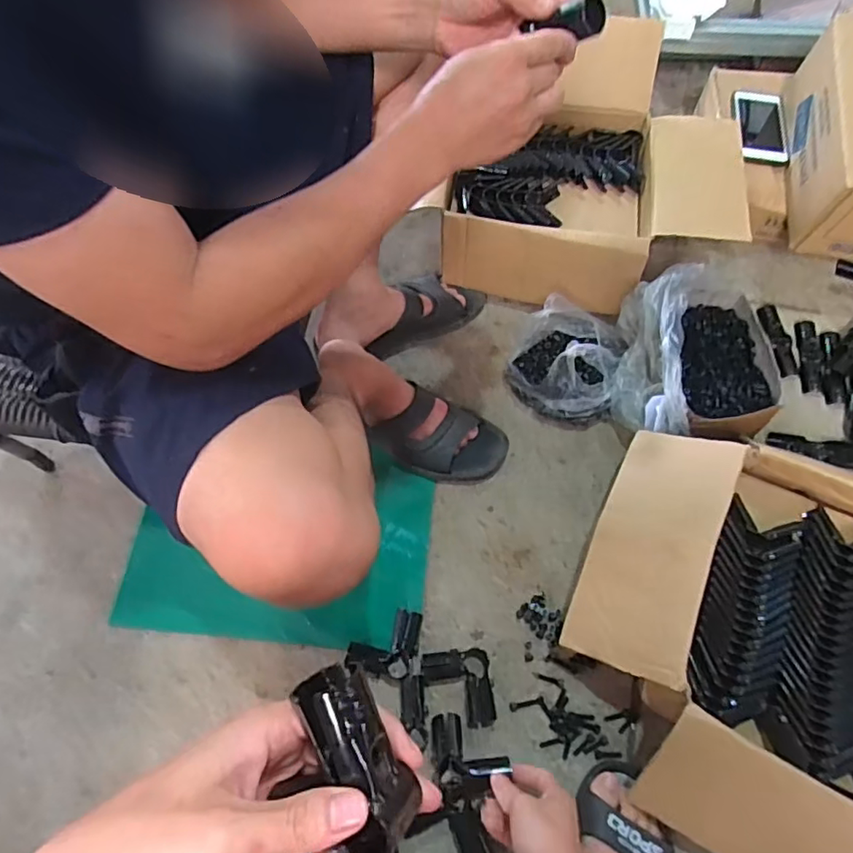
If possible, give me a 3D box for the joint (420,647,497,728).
[{"bbox_3d":[0.038,0.310,0.687,0.082,0.030,0.085,-6,63,-1],"label":"joint"}]

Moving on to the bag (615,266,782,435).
[{"bbox_3d":[0.387,-0.100,0.848,0.211,0.112,0.266,11,65,6],"label":"bag"}]

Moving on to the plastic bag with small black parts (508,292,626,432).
[{"bbox_3d":[0.208,-0.106,0.853,0.158,0.112,0.176,14,65,9],"label":"plastic bag with small black parts"}]

